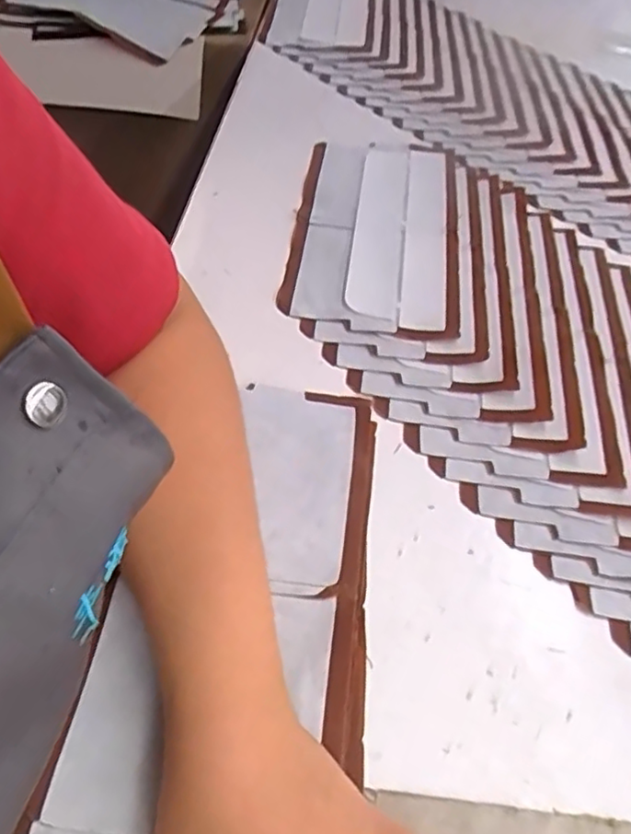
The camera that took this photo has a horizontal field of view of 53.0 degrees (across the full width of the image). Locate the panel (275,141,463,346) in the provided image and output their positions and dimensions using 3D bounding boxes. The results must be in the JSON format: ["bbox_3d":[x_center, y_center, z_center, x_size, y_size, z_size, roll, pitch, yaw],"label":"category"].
[{"bbox_3d":[0.047,-0.152,0.493,0.122,0.009,0.243,7,52,3],"label":"panel"}]

